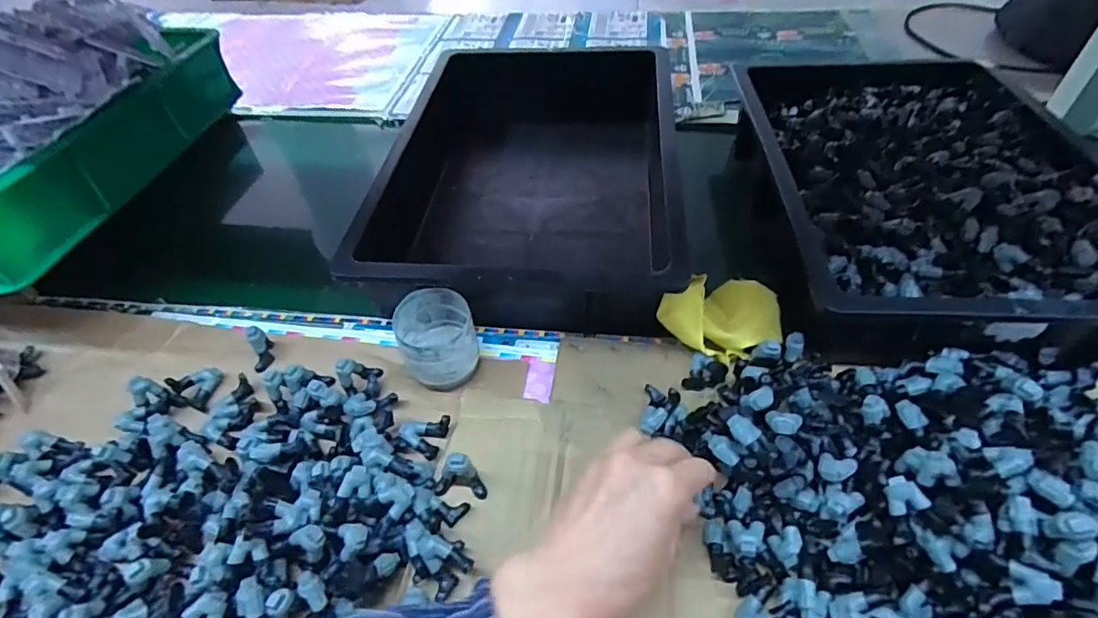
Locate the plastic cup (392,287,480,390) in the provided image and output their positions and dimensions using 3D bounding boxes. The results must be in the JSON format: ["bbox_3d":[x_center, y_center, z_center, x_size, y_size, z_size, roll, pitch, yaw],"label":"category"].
[{"bbox_3d":[-0.096,0.027,0.461,0.062,0.068,0.062,-2,50,3],"label":"plastic cup"}]

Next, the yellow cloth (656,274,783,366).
[{"bbox_3d":[0.160,0.004,0.468,0.104,0.055,0.082,-31,54,-20],"label":"yellow cloth"}]

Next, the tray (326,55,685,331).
[{"bbox_3d":[-0.014,-0.152,0.605,0.326,0.084,0.412,2,48,6],"label":"tray"}]

